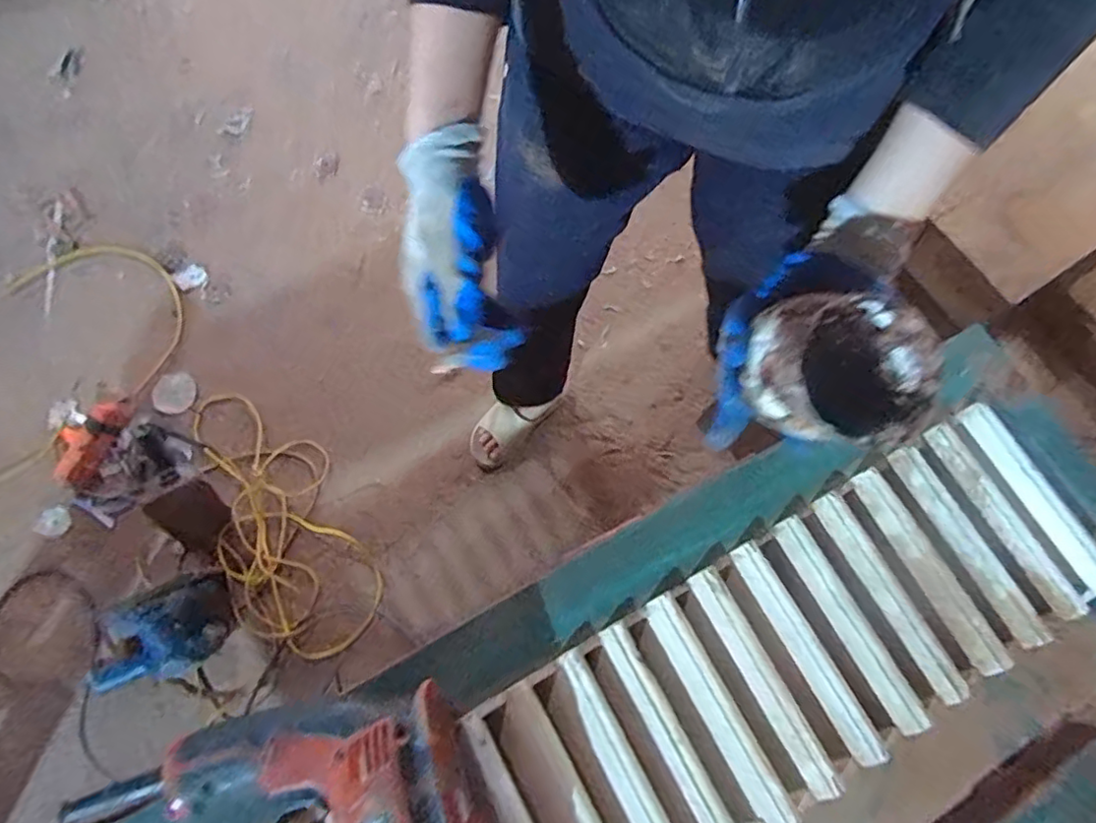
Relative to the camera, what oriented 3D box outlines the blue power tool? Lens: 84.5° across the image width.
[{"bbox_3d":[-0.688,0.387,1.047,0.245,0.093,0.155,-19,76,-6],"label":"blue power tool"}]

